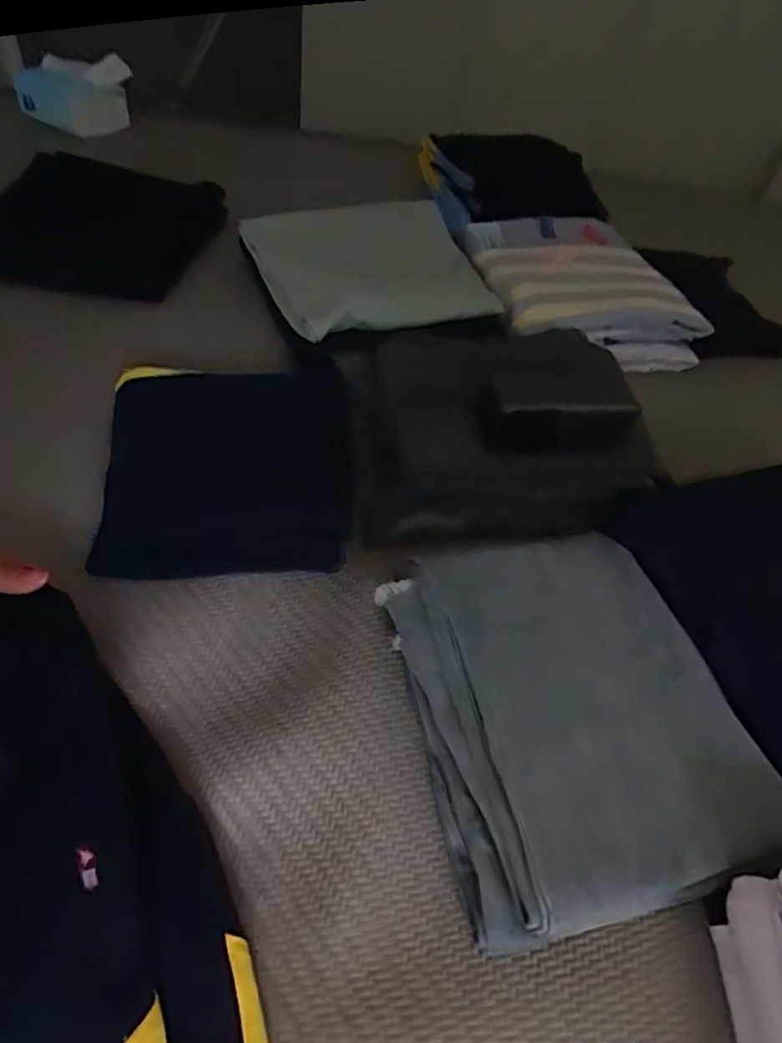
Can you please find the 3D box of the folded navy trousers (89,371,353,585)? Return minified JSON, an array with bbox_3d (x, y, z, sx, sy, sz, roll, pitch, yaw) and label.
[{"bbox_3d":[-0.142,-0.054,0.574,0.213,0.055,0.227,-3,49,-9],"label":"folded navy trousers"}]

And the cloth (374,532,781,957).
[{"bbox_3d":[0.127,0.127,0.453,0.223,0.053,0.255,-9,51,-15],"label":"cloth"}]

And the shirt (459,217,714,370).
[{"bbox_3d":[0.240,-0.318,0.840,0.257,0.080,0.286,0,50,-9],"label":"shirt"}]

